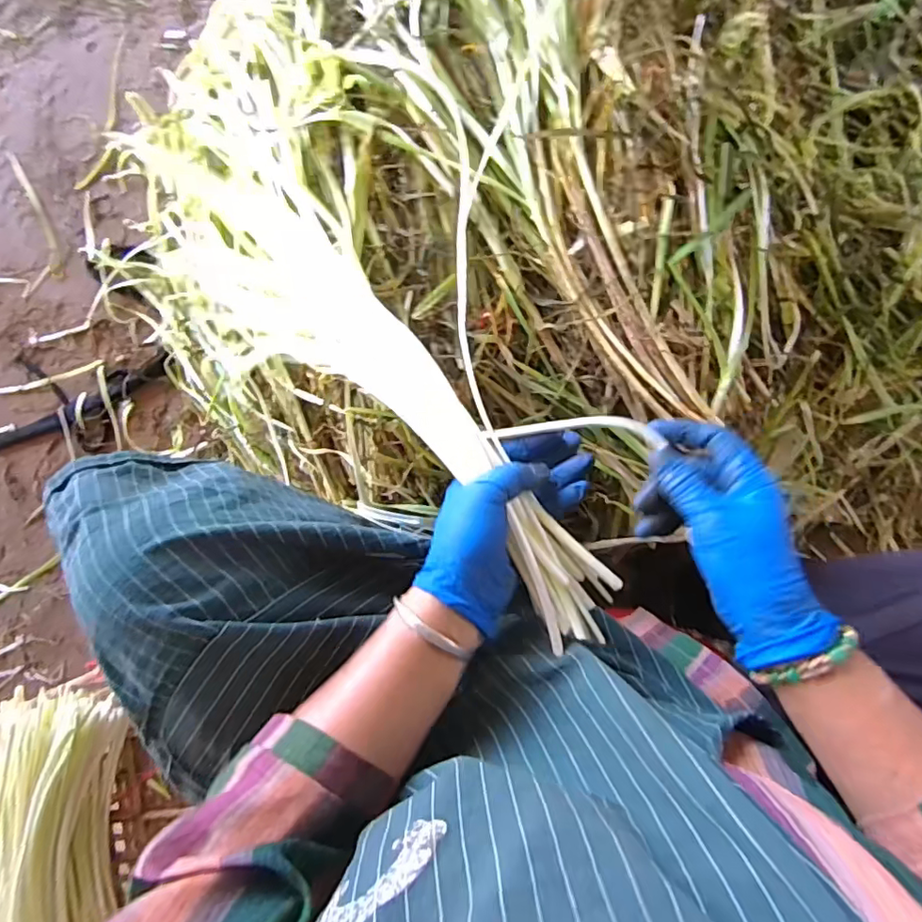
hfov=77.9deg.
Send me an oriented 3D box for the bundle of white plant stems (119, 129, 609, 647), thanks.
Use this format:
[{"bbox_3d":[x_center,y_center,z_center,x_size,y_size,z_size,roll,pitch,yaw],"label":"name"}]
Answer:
[{"bbox_3d":[-0.123,-0.121,0.489,0.139,0.061,0.668,-48,64,6],"label":"bundle of white plant stems"}]

